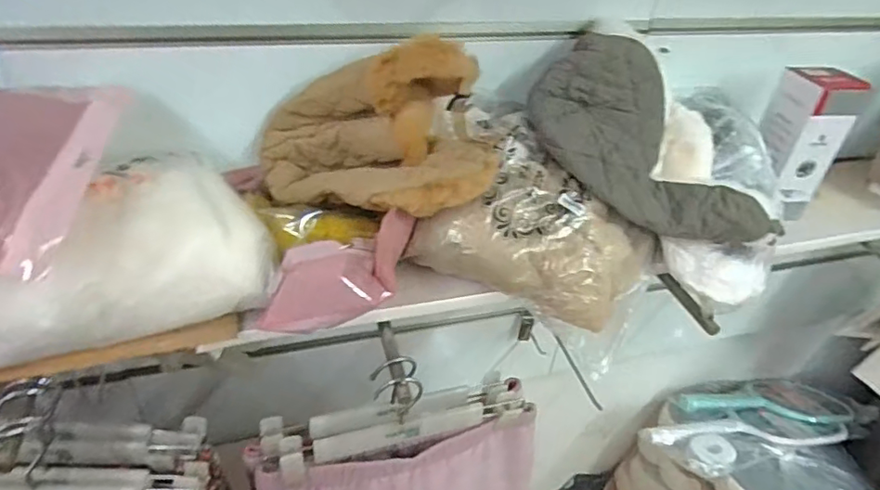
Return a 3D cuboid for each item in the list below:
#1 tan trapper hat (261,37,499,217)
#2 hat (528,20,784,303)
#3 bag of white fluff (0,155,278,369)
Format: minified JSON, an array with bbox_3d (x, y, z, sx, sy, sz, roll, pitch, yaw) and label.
[{"bbox_3d":[-0.067,-0.125,0.626,0.265,0.196,0.138,15,38,12],"label":"tan trapper hat"},{"bbox_3d":[0.284,-0.100,0.698,0.377,0.117,0.211,51,48,2],"label":"hat"},{"bbox_3d":[-0.361,0.018,0.541,0.367,0.122,0.168,-14,41,-23],"label":"bag of white fluff"}]

